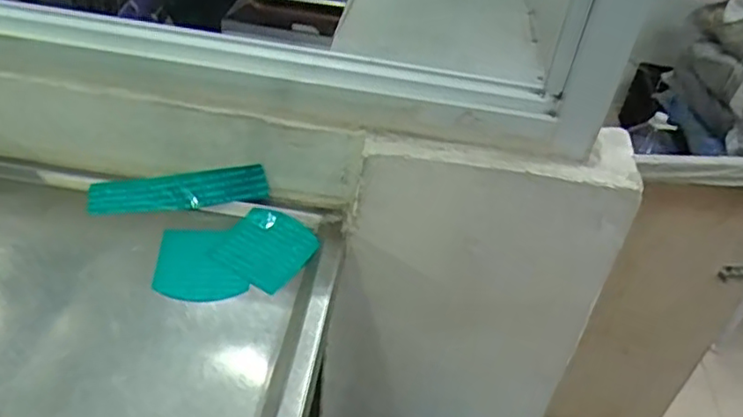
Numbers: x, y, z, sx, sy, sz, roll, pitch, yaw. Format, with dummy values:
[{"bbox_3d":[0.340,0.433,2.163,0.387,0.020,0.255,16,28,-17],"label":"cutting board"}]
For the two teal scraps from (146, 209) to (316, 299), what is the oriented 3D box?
[{"bbox_3d":[-0.145,0.048,0.702,0.166,0.012,0.109,-10,43,-21],"label":"two teal scraps"}]

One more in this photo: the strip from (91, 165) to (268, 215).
[{"bbox_3d":[-0.221,-0.020,0.749,0.198,0.018,0.042,-4,76,-3],"label":"strip"}]

